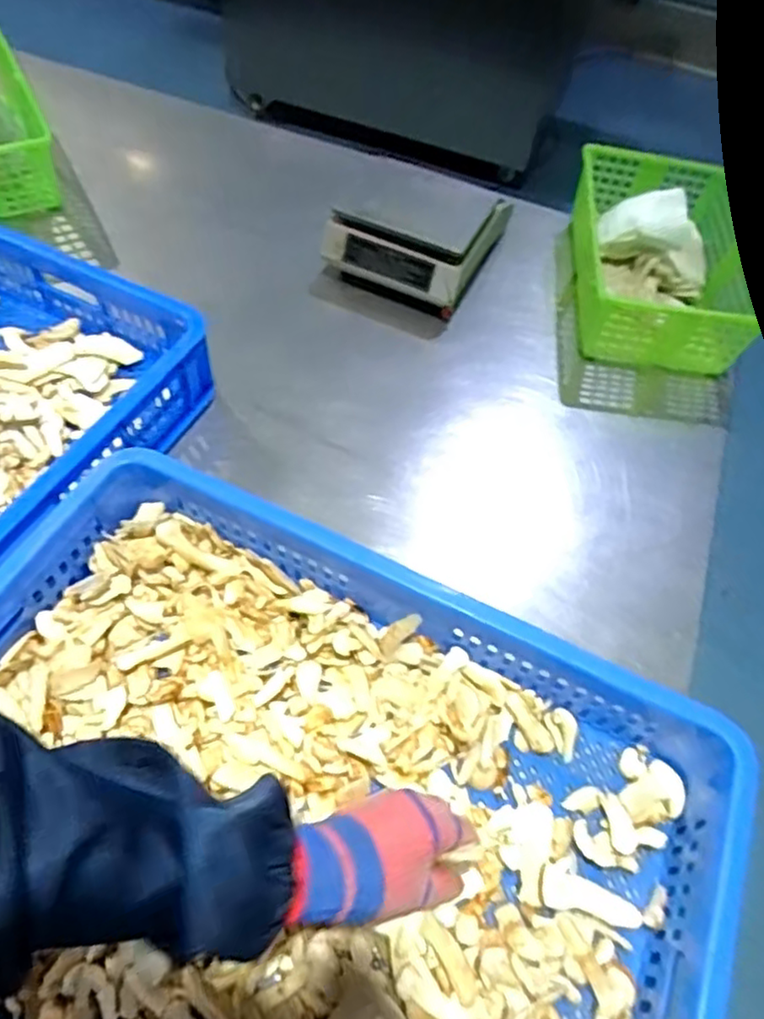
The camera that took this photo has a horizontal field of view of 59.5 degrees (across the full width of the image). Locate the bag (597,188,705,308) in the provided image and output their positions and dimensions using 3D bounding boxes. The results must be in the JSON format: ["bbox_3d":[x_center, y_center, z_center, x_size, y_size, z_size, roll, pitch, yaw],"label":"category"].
[{"bbox_3d":[0.367,-0.349,0.898,0.156,0.107,0.095,16,62,5],"label":"bag"}]

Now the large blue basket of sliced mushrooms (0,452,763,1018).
[{"bbox_3d":[-0.066,0.224,0.492,0.591,0.125,0.395,25,63,10],"label":"large blue basket of sliced mushrooms"}]

